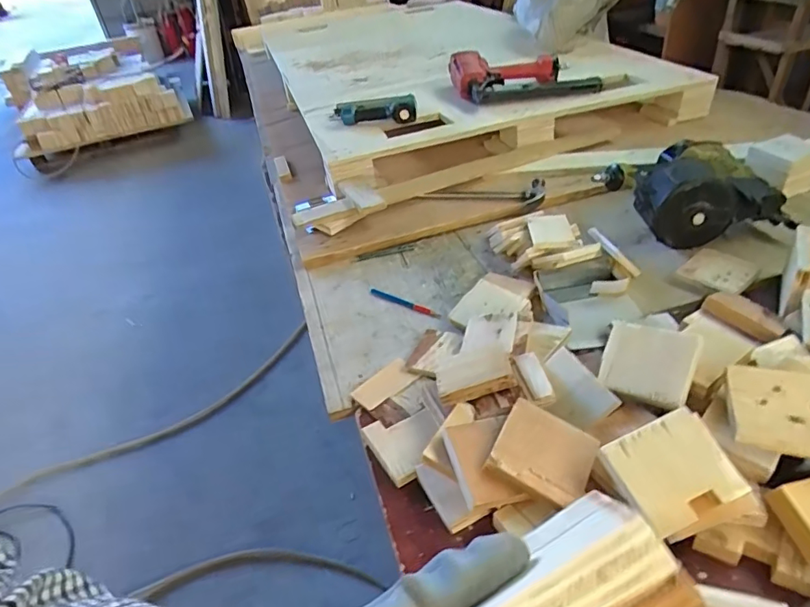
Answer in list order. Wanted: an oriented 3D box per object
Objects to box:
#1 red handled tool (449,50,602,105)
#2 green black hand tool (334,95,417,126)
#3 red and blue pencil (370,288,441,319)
[{"bbox_3d":[0.276,-0.548,1.228,0.319,0.081,0.176,-5,39,3],"label":"red handled tool"},{"bbox_3d":[-0.071,-0.436,1.170,0.196,0.047,0.062,0,39,10],"label":"green black hand tool"},{"bbox_3d":[-0.002,0.000,0.814,0.136,0.007,0.013,20,46,31],"label":"red and blue pencil"}]

